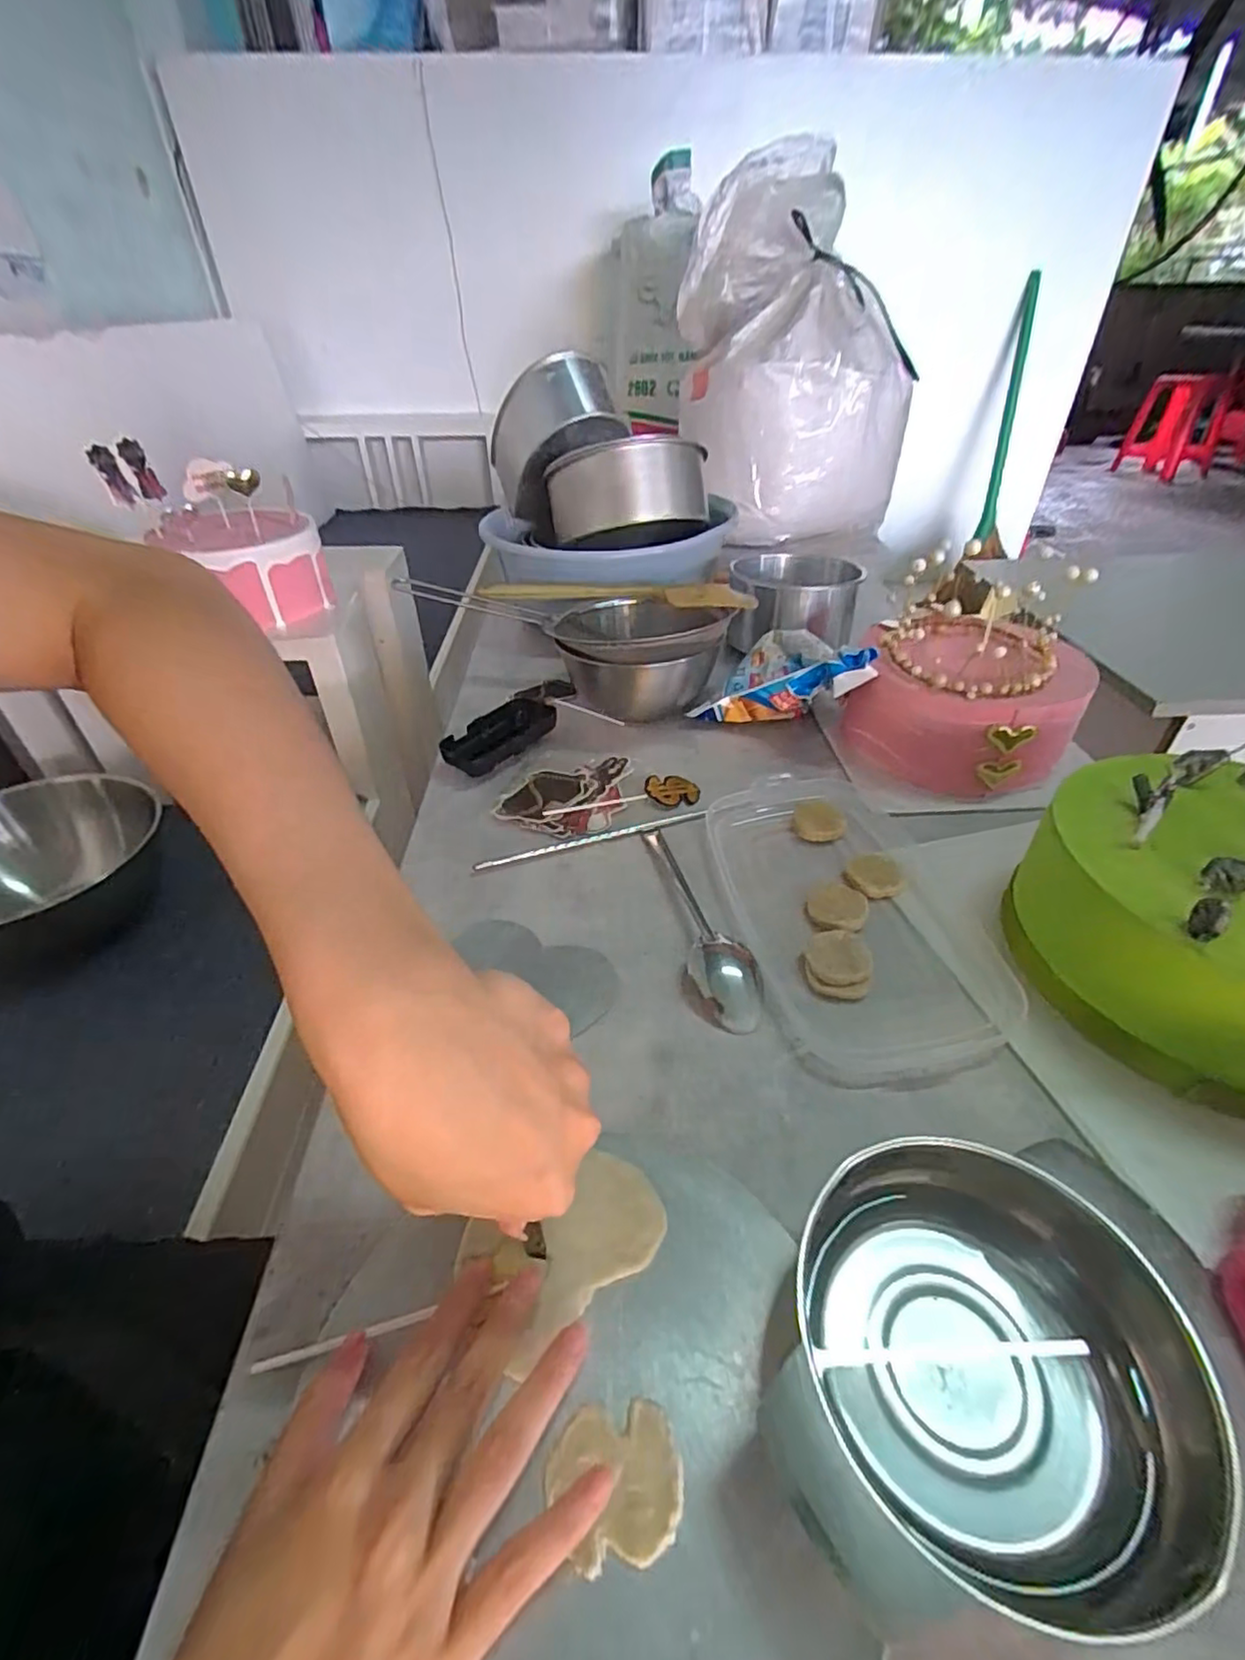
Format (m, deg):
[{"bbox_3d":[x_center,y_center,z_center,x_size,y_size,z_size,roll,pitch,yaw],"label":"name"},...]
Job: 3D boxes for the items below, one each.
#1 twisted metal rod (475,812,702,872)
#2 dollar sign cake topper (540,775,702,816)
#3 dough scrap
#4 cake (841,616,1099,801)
[{"bbox_3d":[-0.020,0.005,0.482,0.177,0.009,0.013,-14,40,-16],"label":"twisted metal rod"},{"bbox_3d":[0.003,-0.021,0.515,0.126,0.005,0.037,-15,48,-17],"label":"dollar sign cake topper"},{"bbox_3d":[-0.003,0.223,0.222,0.045,0.004,0.040,-6,40,-2],"label":"dough scrap"},{"bbox_3d":[0.276,-0.105,0.525,0.162,0.096,0.135,-16,41,-16],"label":"cake"}]

